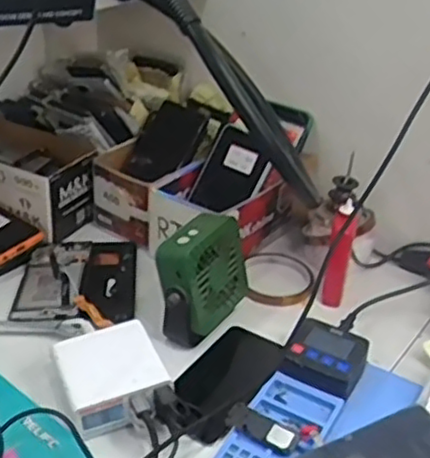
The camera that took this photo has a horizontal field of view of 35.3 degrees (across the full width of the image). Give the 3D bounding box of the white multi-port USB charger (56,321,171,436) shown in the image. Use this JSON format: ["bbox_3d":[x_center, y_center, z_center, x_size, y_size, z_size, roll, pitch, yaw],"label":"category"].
[{"bbox_3d":[-0.093,0.130,0.602,0.086,0.037,0.097,-9,34,-22],"label":"white multi-port USB charger"}]

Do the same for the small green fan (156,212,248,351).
[{"bbox_3d":[-0.014,0.054,0.685,0.064,0.116,0.102,16,33,19],"label":"small green fan"}]

